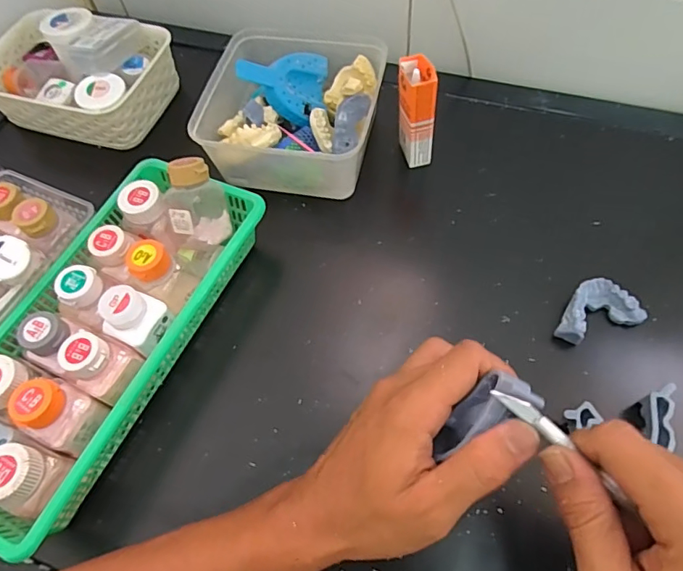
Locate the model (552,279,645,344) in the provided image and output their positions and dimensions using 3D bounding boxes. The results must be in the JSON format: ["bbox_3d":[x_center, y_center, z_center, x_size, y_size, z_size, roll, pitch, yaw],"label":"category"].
[{"bbox_3d":[0.201,0.020,0.396,0.067,0.021,0.042,-17,61,-5],"label":"model"}]

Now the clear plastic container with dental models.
[{"bbox_3d":[-0.048,-0.178,0.492,0.172,0.075,0.164,-2,61,3],"label":"clear plastic container with dental models"}]

